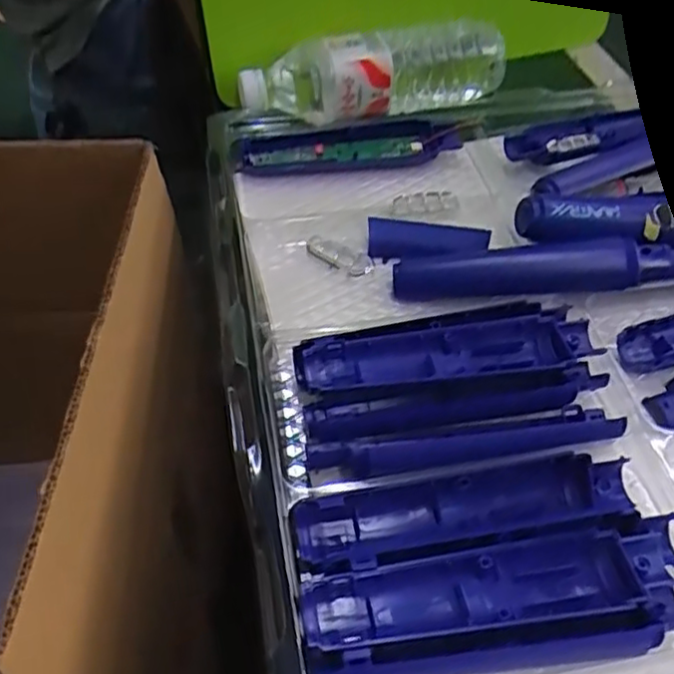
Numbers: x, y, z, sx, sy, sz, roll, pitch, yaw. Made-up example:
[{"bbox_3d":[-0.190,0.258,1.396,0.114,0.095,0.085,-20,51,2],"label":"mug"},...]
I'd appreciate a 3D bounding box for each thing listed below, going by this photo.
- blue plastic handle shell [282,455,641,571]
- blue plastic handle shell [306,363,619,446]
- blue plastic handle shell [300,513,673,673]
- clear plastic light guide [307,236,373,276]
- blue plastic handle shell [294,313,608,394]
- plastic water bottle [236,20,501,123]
[{"bbox_3d":[0.063,0.086,0.334,0.167,0.026,0.040,-9,50,-8],"label":"blue plastic handle shell"},{"bbox_3d":[0.065,0.036,0.374,0.163,0.021,0.022,-7,50,-6],"label":"blue plastic handle shell"},{"bbox_3d":[0.073,0.123,0.305,0.174,0.028,0.053,-7,50,-6],"label":"blue plastic handle shell"},{"bbox_3d":[0.002,-0.056,0.471,0.050,0.005,0.022,30,56,23],"label":"clear plastic light guide"},{"bbox_3d":[0.061,0.011,0.382,0.163,0.017,0.036,-7,50,-6],"label":"blue plastic handle shell"},{"bbox_3d":[0.025,-0.212,0.556,0.222,0.068,0.064,-17,52,-14],"label":"plastic water bottle"}]

